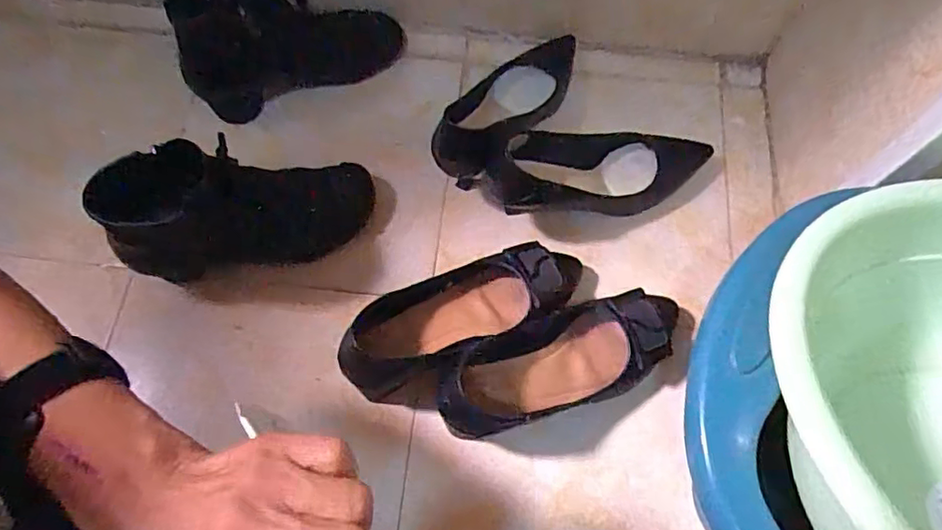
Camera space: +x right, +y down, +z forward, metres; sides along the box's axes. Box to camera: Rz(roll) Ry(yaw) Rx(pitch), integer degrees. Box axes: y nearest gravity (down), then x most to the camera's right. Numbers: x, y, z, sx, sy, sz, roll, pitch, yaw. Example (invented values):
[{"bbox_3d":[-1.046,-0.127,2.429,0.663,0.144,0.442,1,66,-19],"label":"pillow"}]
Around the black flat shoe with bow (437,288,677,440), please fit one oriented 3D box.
[{"bbox_3d":[0.082,0.087,0.532,0.232,0.053,0.089,-20,68,-9],"label":"black flat shoe with bow"}]

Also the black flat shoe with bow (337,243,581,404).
[{"bbox_3d":[-0.004,0.044,0.555,0.235,0.055,0.084,-26,69,-11],"label":"black flat shoe with bow"}]

